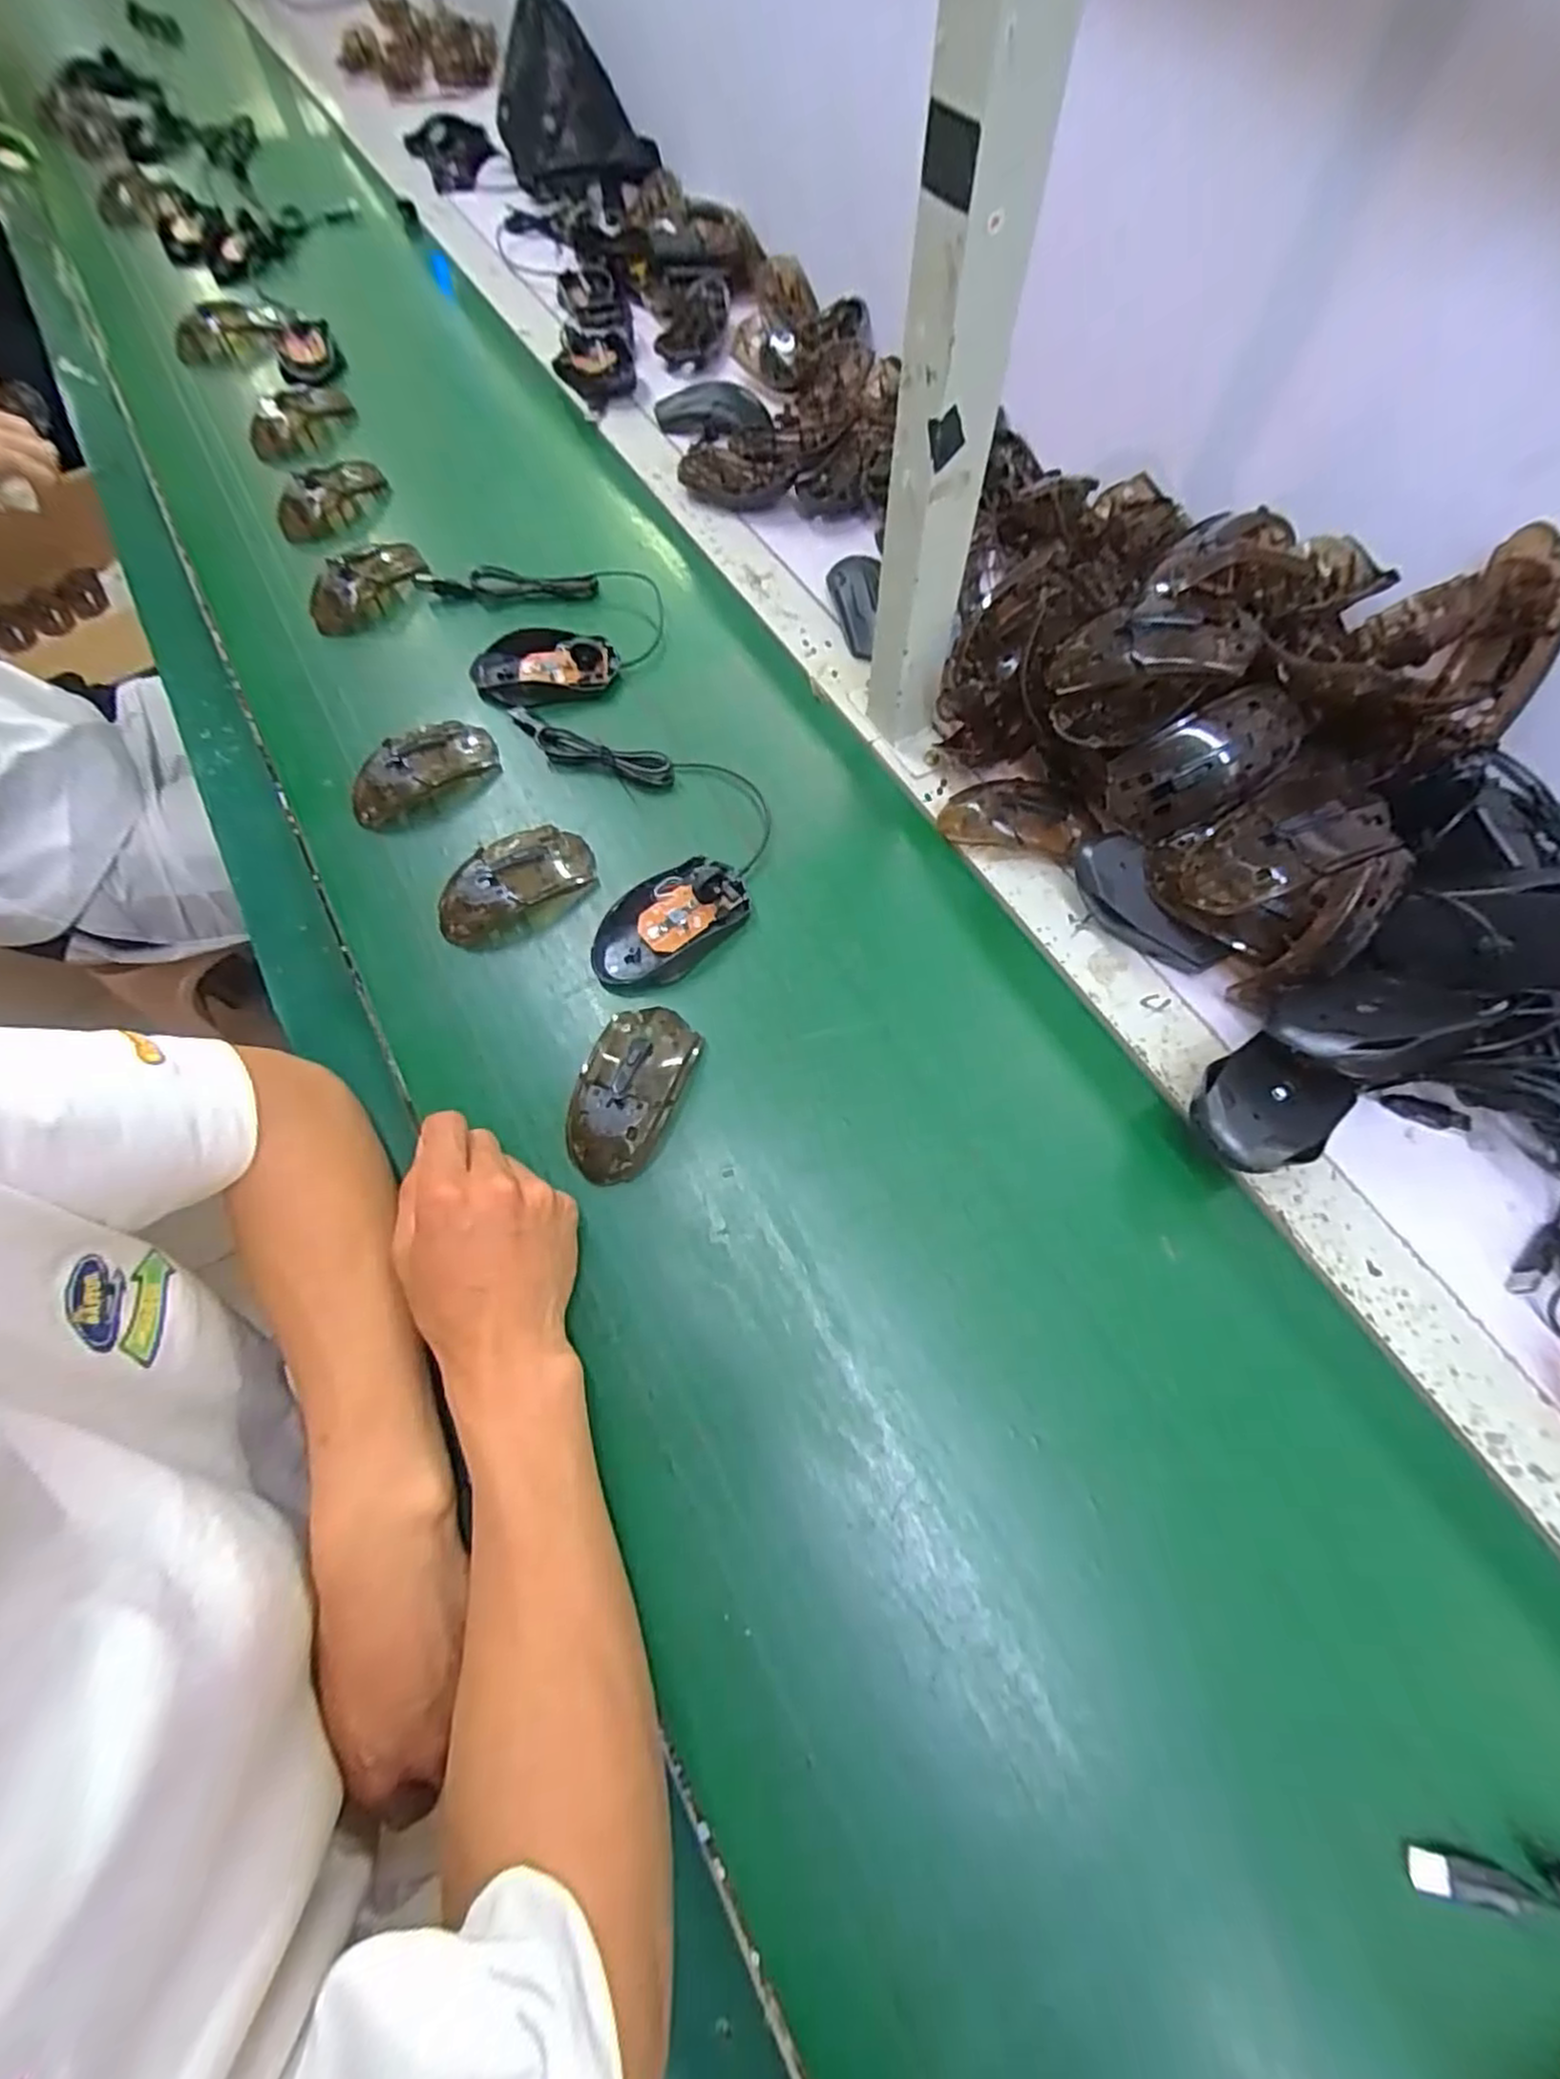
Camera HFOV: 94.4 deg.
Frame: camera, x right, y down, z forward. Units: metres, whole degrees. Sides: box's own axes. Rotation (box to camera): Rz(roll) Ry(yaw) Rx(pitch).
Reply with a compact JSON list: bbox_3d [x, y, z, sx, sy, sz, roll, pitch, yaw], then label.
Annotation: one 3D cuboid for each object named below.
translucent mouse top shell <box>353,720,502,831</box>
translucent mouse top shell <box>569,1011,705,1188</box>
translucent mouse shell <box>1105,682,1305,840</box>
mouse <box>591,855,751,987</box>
[{"bbox_3d":[-0.265,-0.199,0.533,0.108,0.027,0.047,-40,72,-15],"label":"translucent mouse top shell"},{"bbox_3d":[-0.090,0.028,0.428,0.063,0.026,0.109,14,68,6],"label":"translucent mouse top shell"},{"bbox_3d":[0.251,-0.164,0.431,0.107,0.034,0.059,-36,92,24],"label":"translucent mouse shell"},{"bbox_3d":[-0.072,-0.078,0.477,0.112,0.023,0.068,-42,73,-16],"label":"mouse"}]

